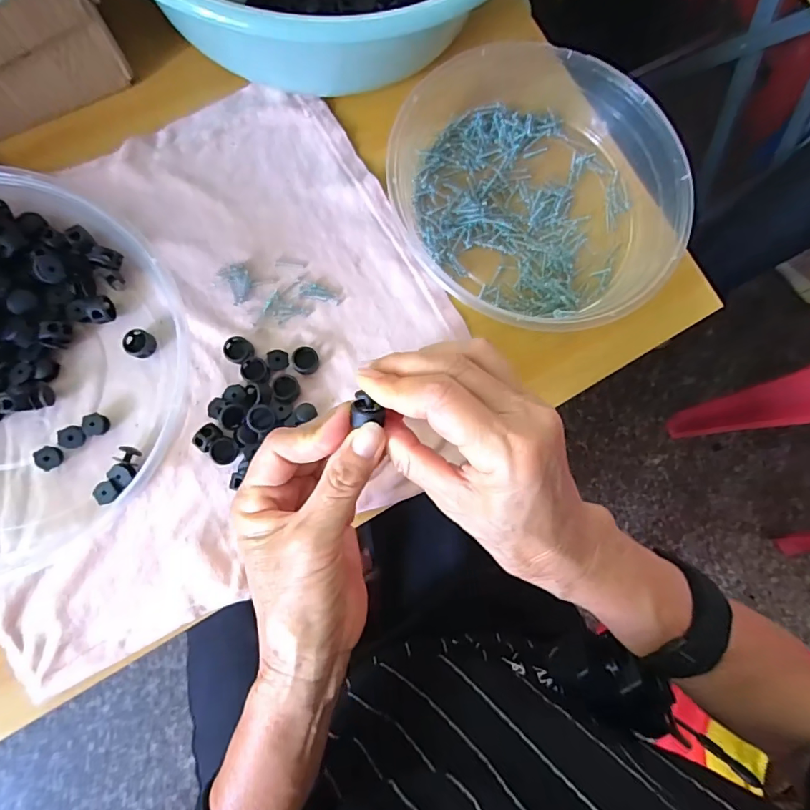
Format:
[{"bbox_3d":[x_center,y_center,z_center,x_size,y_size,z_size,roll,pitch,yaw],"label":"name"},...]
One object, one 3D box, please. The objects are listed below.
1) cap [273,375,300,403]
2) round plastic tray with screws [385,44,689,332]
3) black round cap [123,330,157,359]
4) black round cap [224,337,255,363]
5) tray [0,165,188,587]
[{"bbox_3d":[-0.077,-0.010,0.307,0.016,0.005,0.018,-7,83,-6],"label":"cap"},{"bbox_3d":[0.092,-0.151,0.331,0.194,0.034,0.206,1,82,-5],"label":"round plastic tray with screws"},{"bbox_3d":[-0.167,-0.038,0.302,0.019,0.010,0.017,30,80,-1],"label":"black round cap"},{"bbox_3d":[-0.108,-0.036,0.308,0.017,0.007,0.017,1,82,-5],"label":"black round cap"},{"bbox_3d":[-0.255,-0.026,0.276,0.230,0.036,0.223,1,82,-5],"label":"tray"}]

